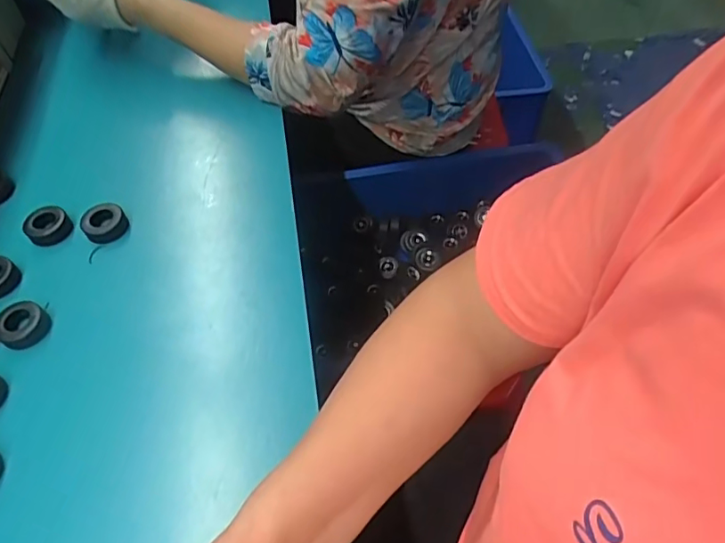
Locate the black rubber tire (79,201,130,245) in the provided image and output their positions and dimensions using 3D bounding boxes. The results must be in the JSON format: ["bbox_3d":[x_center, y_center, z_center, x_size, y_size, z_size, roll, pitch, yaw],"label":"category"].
[{"bbox_3d":[-0.241,-0.044,0.517,0.040,0.016,0.042,0,53,0],"label":"black rubber tire"}]

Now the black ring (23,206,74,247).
[{"bbox_3d":[-0.296,-0.044,0.519,0.038,0.012,0.038,0,53,0],"label":"black ring"}]

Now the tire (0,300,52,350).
[{"bbox_3d":[-0.279,0.044,0.453,0.038,0.016,0.036,0,53,0],"label":"tire"}]

